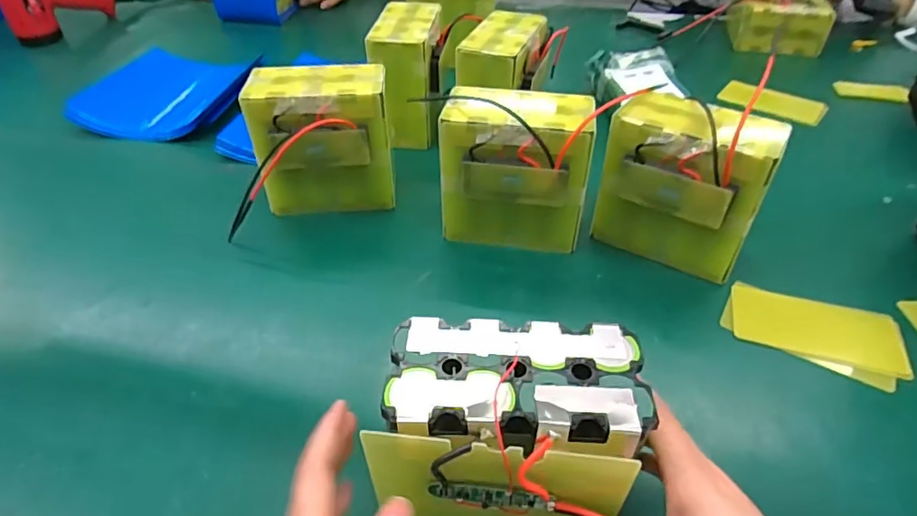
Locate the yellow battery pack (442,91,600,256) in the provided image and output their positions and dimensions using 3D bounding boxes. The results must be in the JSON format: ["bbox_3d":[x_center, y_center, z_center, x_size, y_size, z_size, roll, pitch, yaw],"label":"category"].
[{"bbox_3d":[0.055,-0.084,0.555,0.145,0.151,0.092,7,42,7],"label":"yellow battery pack"}]

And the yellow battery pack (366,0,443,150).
[{"bbox_3d":[-0.063,-0.247,0.727,0.084,0.133,0.152,3,42,3],"label":"yellow battery pack"}]

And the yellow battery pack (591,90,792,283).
[{"bbox_3d":[0.215,-0.066,0.527,0.147,0.158,0.093,21,46,21],"label":"yellow battery pack"}]

